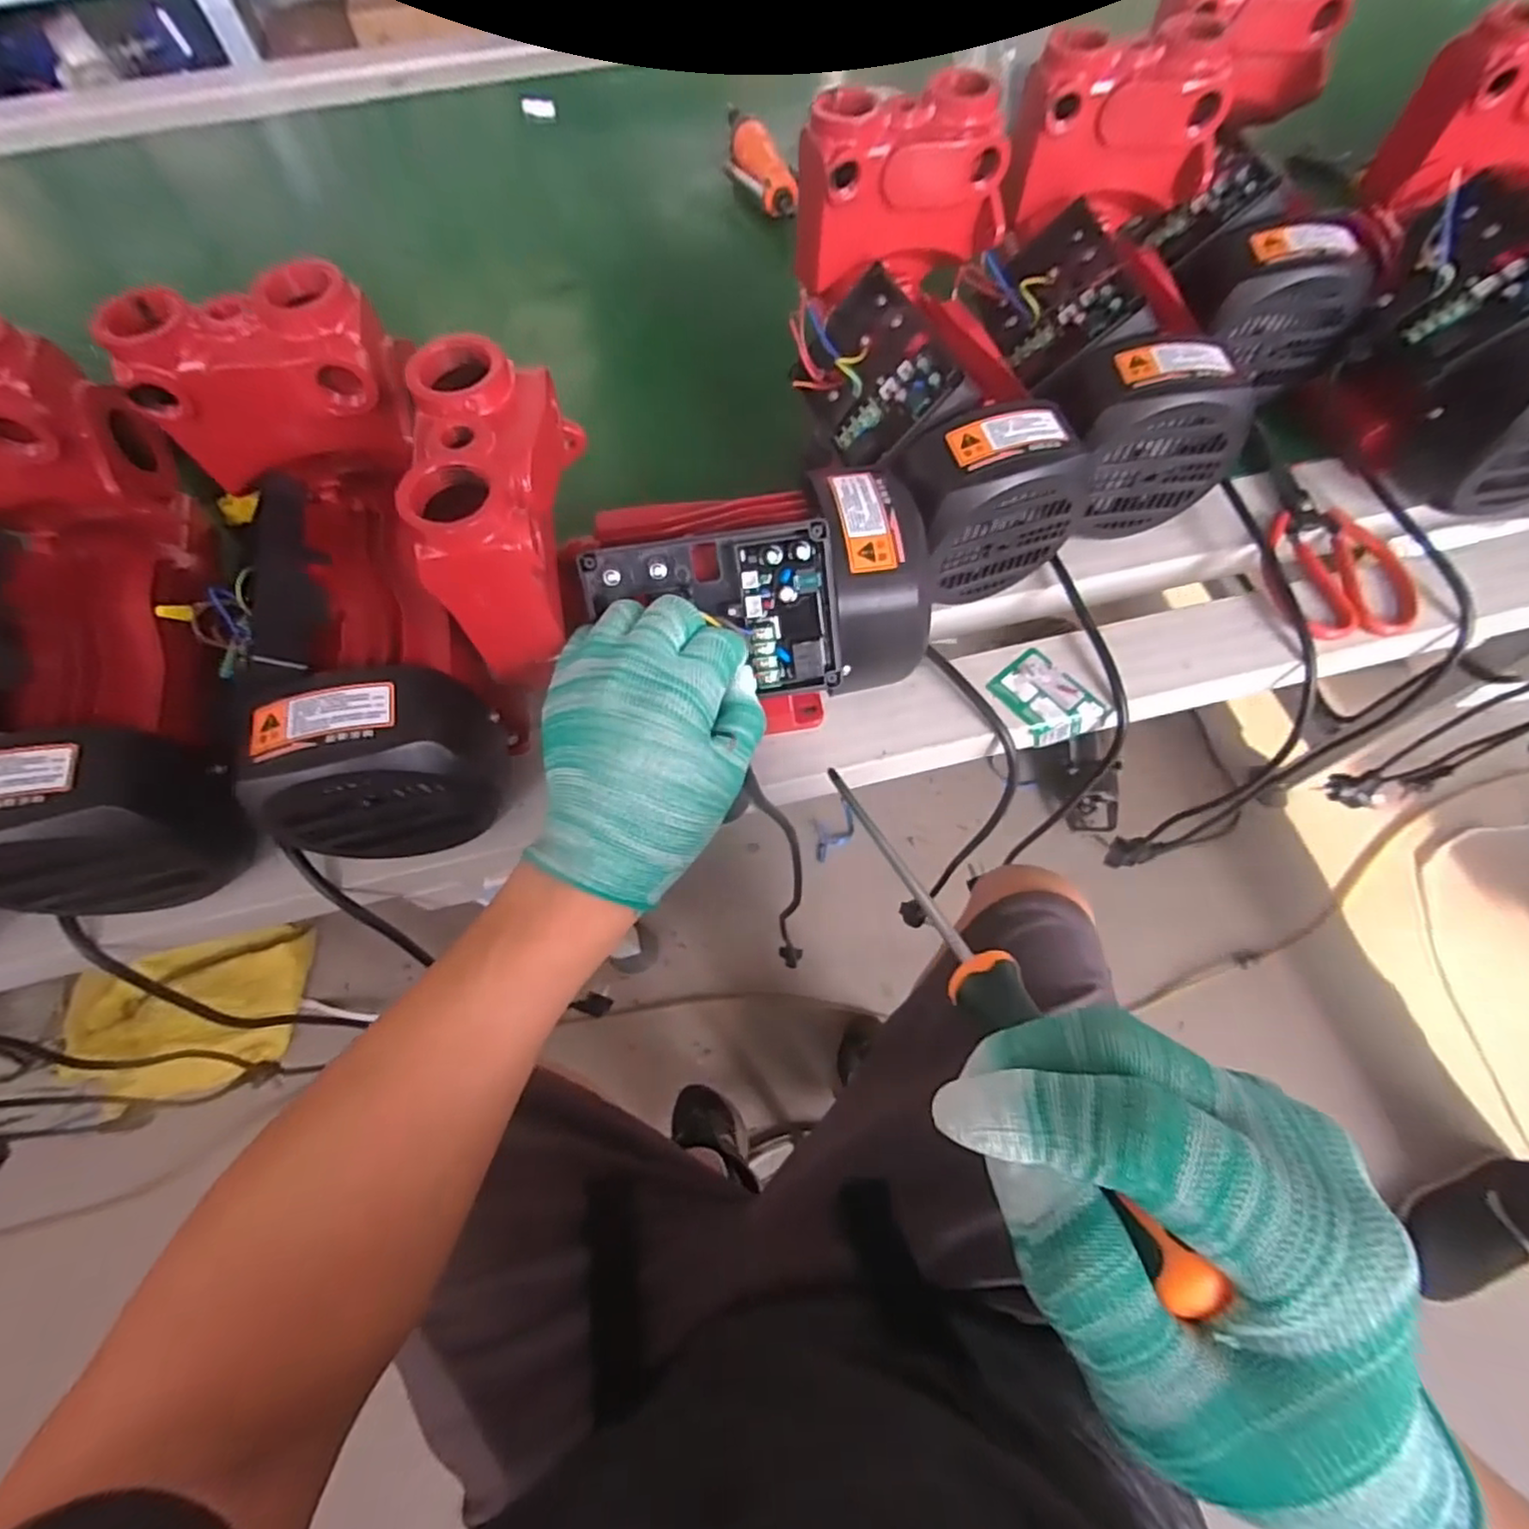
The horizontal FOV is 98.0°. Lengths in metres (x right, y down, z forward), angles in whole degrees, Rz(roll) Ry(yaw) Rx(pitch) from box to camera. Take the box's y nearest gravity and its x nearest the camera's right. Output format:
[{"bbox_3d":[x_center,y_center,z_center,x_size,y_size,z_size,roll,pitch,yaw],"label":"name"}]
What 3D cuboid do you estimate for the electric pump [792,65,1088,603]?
[{"bbox_3d":[0.103,-0.251,0.417,0.149,0.188,0.226,-17,66,-6],"label":"electric pump"}]

